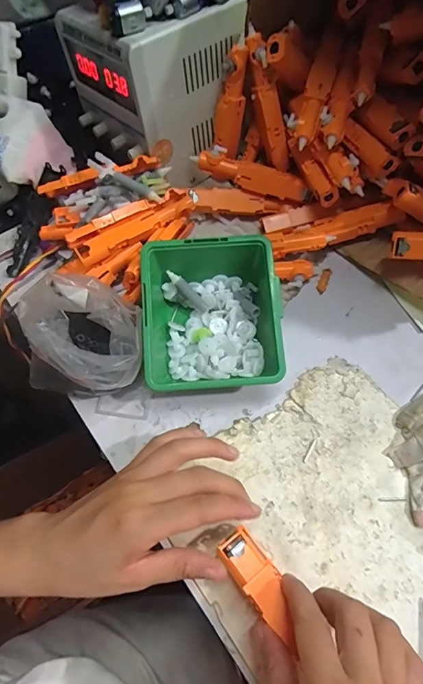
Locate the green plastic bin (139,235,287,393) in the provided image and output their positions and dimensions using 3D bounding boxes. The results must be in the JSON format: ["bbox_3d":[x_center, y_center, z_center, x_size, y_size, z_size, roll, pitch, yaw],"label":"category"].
[{"bbox_3d":[0.001,-0.019,0.351,0.109,0.070,0.120,-6,60,0],"label":"green plastic bin"}]

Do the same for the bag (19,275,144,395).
[{"bbox_3d":[-0.102,-0.001,0.337,0.102,0.082,0.080,14,62,11],"label":"bag"}]

